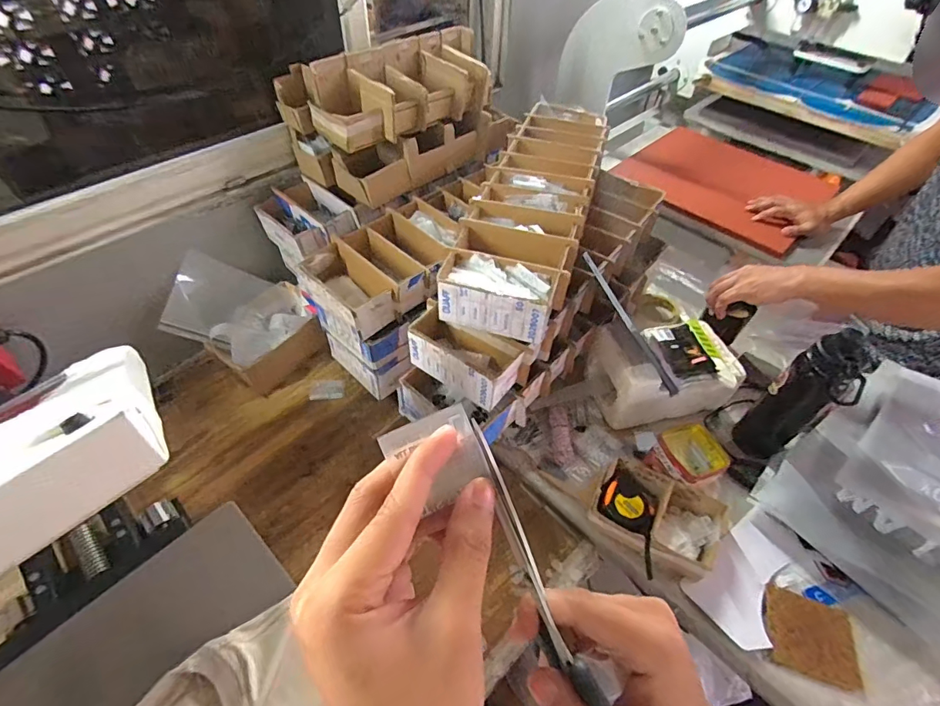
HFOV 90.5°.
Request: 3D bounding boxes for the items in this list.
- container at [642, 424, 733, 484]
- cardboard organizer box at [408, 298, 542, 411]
[{"bbox_3d":[0.339,0.167,0.744,0.097,0.062,0.094,-20,52,-19],"label":"container"},{"bbox_3d":[-0.005,0.001,0.678,0.174,0.072,0.089,30,54,22],"label":"cardboard organizer box"}]

